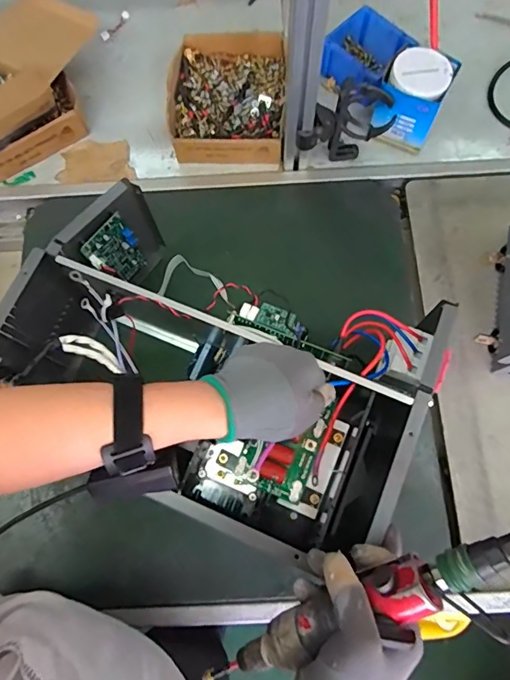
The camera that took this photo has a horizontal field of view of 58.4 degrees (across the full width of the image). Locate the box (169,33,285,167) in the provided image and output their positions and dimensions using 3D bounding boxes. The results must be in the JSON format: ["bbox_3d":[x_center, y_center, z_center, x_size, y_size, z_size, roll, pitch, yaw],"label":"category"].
[{"bbox_3d":[-0.044,-0.407,0.773,0.196,0.049,0.241,0,74,2],"label":"box"}]

